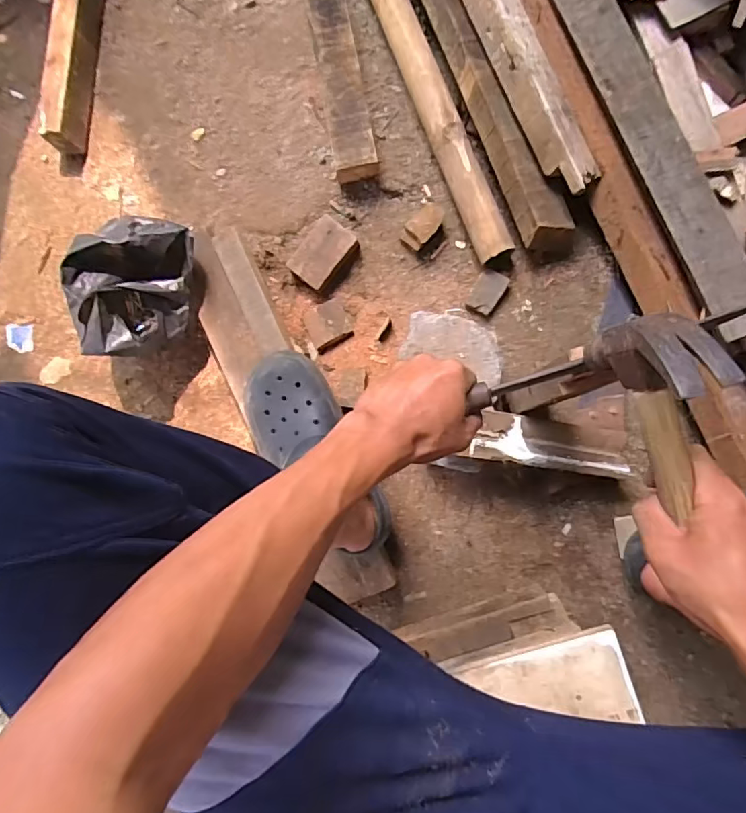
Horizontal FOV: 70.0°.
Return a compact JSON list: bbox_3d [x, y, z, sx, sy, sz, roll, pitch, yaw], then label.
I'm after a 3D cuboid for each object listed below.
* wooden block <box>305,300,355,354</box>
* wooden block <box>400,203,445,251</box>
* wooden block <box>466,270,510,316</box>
[{"bbox_3d":[-0.065,-0.122,0.788,0.063,0.021,0.064,-29,86,3],"label":"wooden block"},{"bbox_3d":[0.072,-0.255,0.753,0.061,0.036,0.038,-41,85,2],"label":"wooden block"},{"bbox_3d":[0.161,-0.160,0.747,0.038,0.020,0.058,31,90,5],"label":"wooden block"}]

